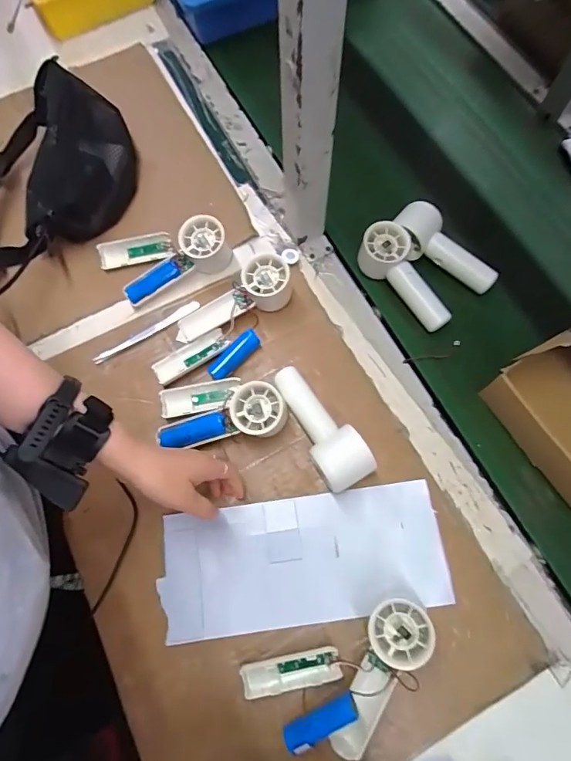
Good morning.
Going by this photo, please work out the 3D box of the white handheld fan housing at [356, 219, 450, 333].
[{"bbox_3d":[0.158,-0.134,0.555,0.056,0.052,0.144,-42,75,-12],"label":"white handheld fan housing"}]

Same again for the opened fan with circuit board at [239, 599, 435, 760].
[{"bbox_3d":[0.057,0.287,0.406,0.186,0.054,0.109,-23,72,-6],"label":"opened fan with circuit board"}]

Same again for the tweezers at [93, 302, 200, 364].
[{"bbox_3d":[-0.177,-0.063,0.554,0.147,0.009,0.018,-27,72,-8],"label":"tweezers"}]

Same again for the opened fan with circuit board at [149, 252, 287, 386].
[{"bbox_3d":[-0.078,-0.072,0.532,0.087,0.054,0.198,37,76,13],"label":"opened fan with circuit board"}]

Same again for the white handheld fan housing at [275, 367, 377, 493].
[{"bbox_3d":[0.037,0.049,0.487,0.052,0.051,0.148,-31,73,-9],"label":"white handheld fan housing"}]

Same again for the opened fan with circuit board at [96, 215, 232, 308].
[{"bbox_3d":[-0.161,-0.172,0.569,0.157,0.059,0.099,-25,72,-7],"label":"opened fan with circuit board"}]

